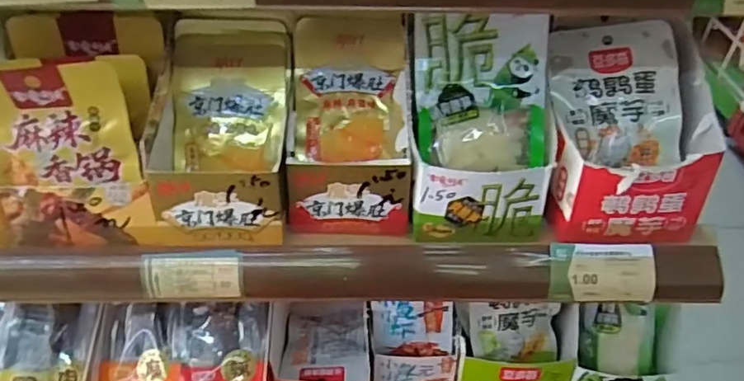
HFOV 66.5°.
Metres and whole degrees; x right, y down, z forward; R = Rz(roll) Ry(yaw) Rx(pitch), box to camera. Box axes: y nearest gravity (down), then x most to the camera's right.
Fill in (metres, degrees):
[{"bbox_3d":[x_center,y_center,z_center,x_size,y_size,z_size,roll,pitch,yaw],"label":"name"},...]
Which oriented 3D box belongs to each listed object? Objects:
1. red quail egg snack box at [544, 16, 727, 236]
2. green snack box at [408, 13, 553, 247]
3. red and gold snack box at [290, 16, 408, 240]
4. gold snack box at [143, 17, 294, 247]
[{"bbox_3d":[0.180,-0.043,0.404,0.108,0.113,0.120,3,35,1],"label":"red quail egg snack box"},{"bbox_3d":[0.073,-0.040,0.384,0.099,0.136,0.083,1,35,-1],"label":"green snack box"},{"bbox_3d":[-0.016,-0.051,0.408,0.083,0.117,0.112,1,35,-2],"label":"red and gold snack box"},{"bbox_3d":[-0.103,-0.043,0.398,0.087,0.114,0.114,0,35,-3],"label":"gold snack box"}]

